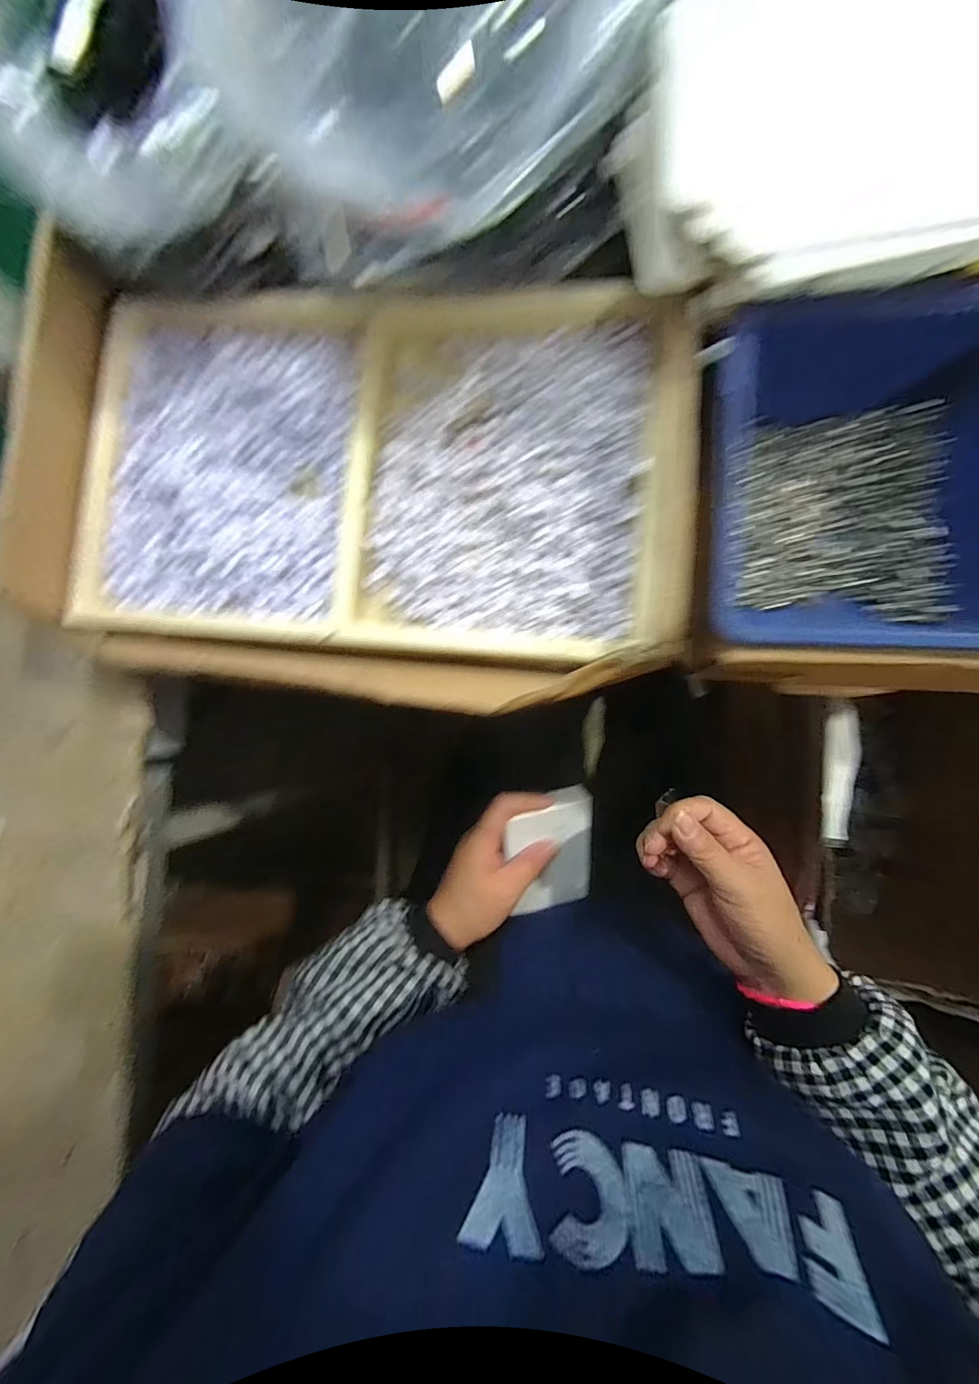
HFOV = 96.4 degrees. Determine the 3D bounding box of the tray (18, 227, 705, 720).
[{"bbox_3d":[-0.075,-0.113,0.236,0.335,0.052,0.232,3,87,8],"label":"tray"}]

